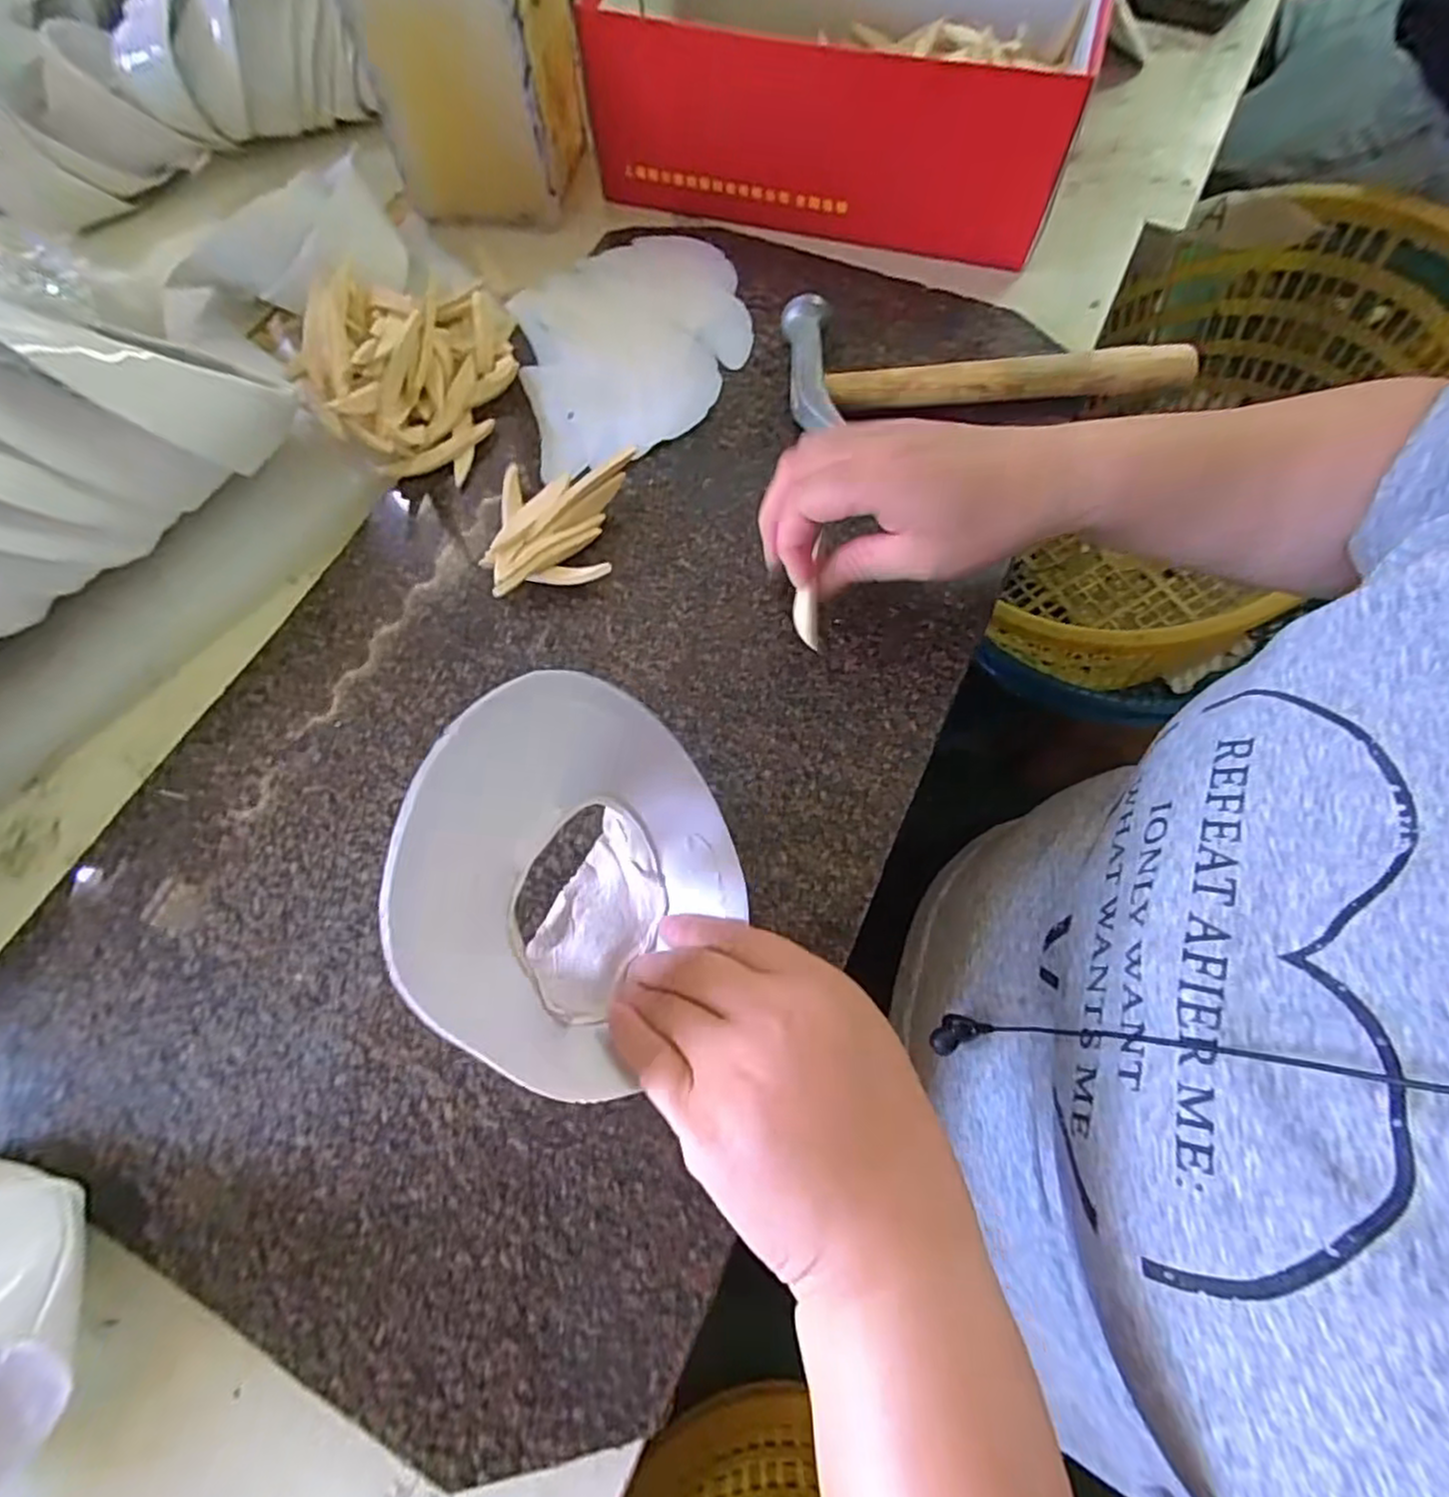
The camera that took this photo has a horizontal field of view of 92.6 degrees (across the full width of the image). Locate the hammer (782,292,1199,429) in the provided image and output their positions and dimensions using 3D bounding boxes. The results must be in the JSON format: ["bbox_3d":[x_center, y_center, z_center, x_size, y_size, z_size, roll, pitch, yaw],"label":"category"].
[{"bbox_3d":[0.158,-0.231,0.409,0.236,0.029,0.090,-4,68,0],"label":"hammer"}]

